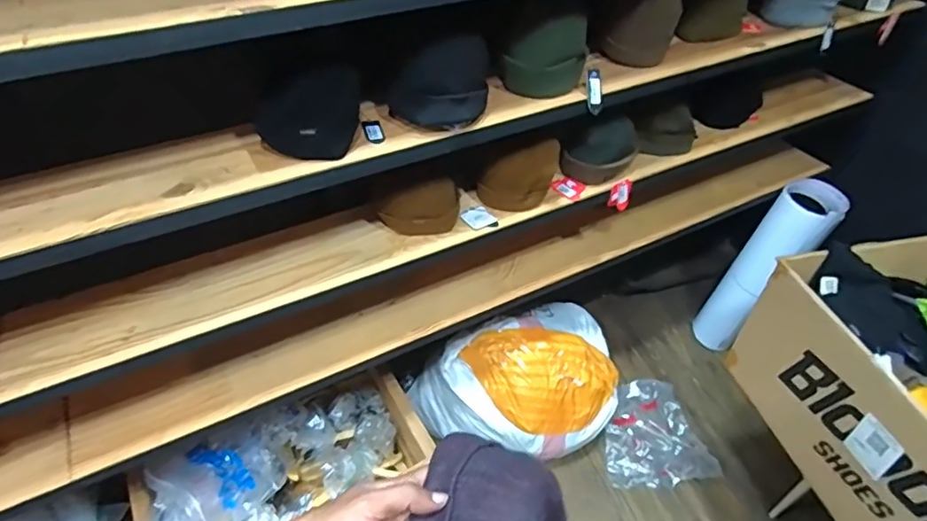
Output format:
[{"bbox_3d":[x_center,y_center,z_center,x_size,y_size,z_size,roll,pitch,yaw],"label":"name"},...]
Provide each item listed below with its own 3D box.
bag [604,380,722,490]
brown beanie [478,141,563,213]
[{"bbox_3d":[0.532,0.500,1.627,0.277,0.045,0.308,-6,45,-9],"label":"bag"},{"bbox_3d":[0.106,-0.154,1.048,0.148,0.125,0.081,-9,45,-11],"label":"brown beanie"}]

